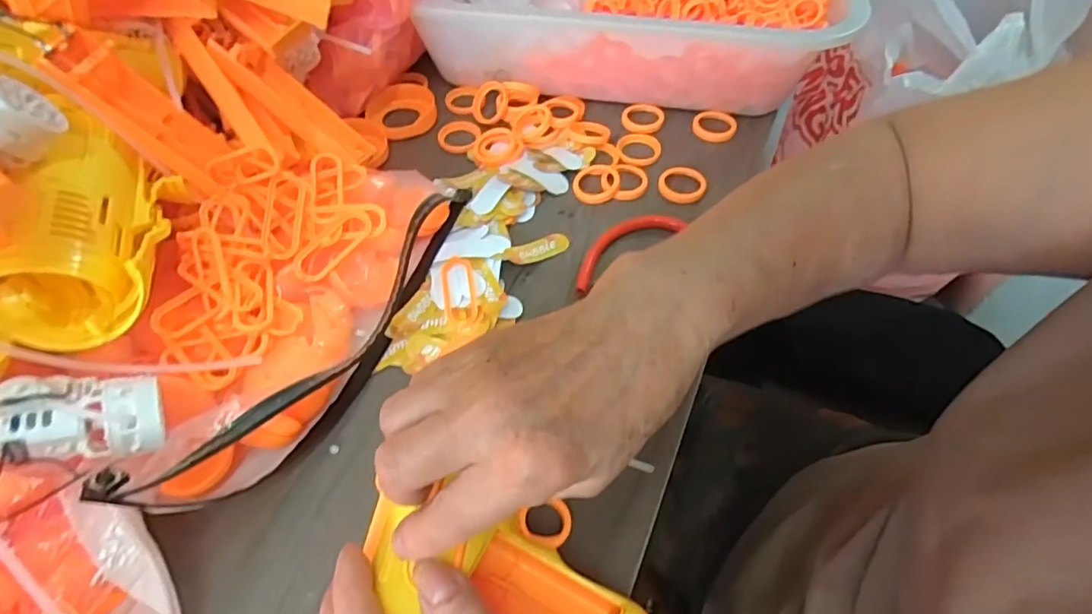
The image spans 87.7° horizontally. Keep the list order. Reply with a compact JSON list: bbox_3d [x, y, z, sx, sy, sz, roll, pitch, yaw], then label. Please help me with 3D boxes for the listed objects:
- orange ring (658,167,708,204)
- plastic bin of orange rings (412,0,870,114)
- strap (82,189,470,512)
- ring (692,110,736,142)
[{"bbox_3d":[0.103,-0.093,0.429,0.036,0.004,0.036,-1,53,1],"label":"orange ring"},{"bbox_3d":[0.078,-0.268,0.494,0.335,0.108,0.212,10,54,8],"label":"plastic bin of orange rings"},{"bbox_3d":[-0.112,0.003,0.321,0.041,0.062,0.267,21,56,16],"label":"strap"},{"bbox_3d":[0.140,-0.150,0.470,0.032,0.008,0.033,-1,53,1],"label":"ring"}]

